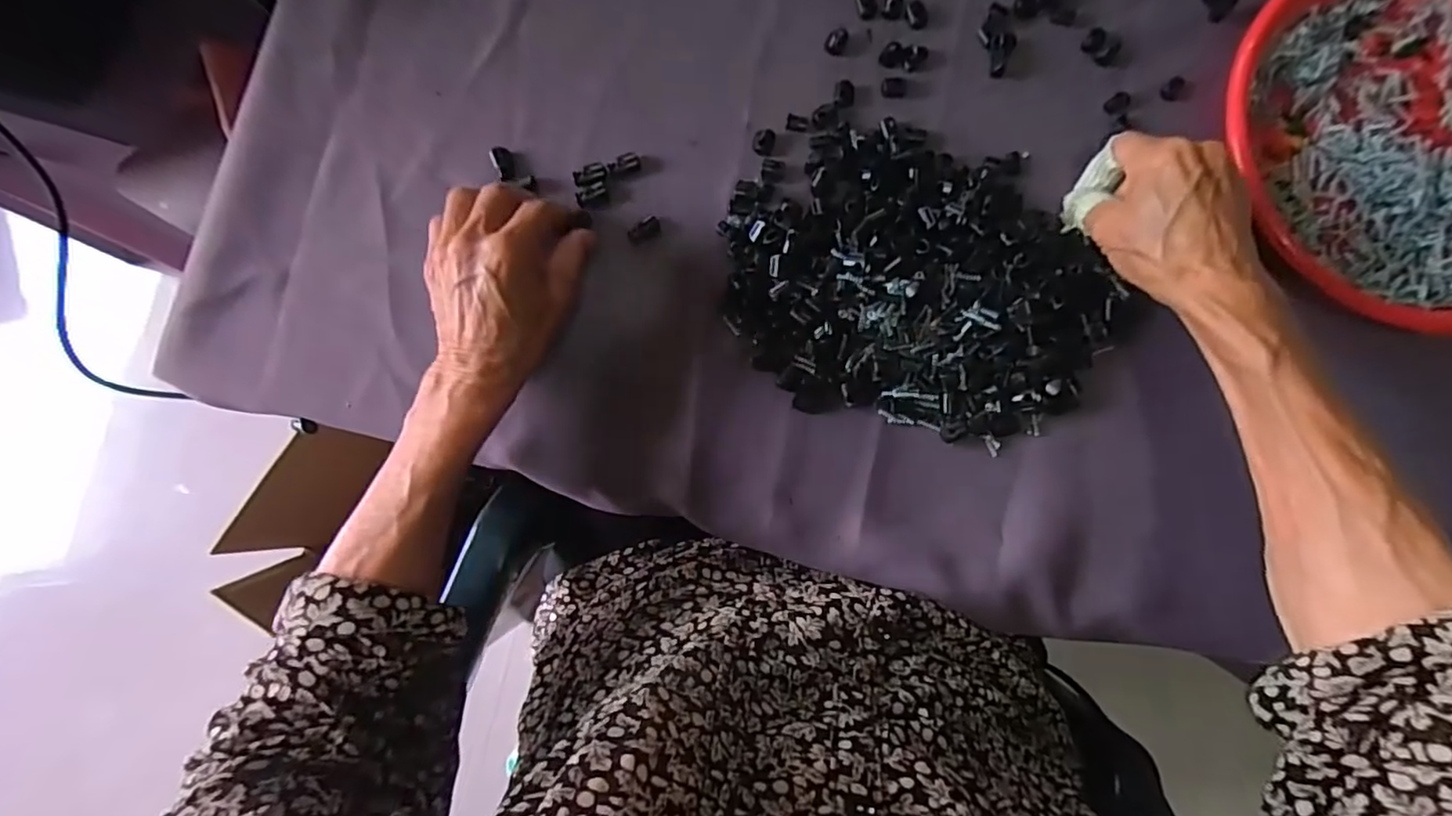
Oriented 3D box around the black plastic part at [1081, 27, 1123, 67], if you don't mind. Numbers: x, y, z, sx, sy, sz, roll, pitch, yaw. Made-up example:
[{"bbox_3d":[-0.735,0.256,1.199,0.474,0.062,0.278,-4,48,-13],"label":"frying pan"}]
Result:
[{"bbox_3d":[0.246,-0.237,0.402,0.018,0.007,0.026,-40,86,-3],"label":"black plastic part"}]

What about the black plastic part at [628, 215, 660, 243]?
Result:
[{"bbox_3d":[-0.052,-0.114,0.391,0.022,0.008,0.011,-37,86,-2],"label":"black plastic part"}]

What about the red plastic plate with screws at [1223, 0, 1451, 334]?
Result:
[{"bbox_3d":[0.425,-0.165,0.377,0.236,0.036,0.219,0,85,1],"label":"red plastic plate with screws"}]

